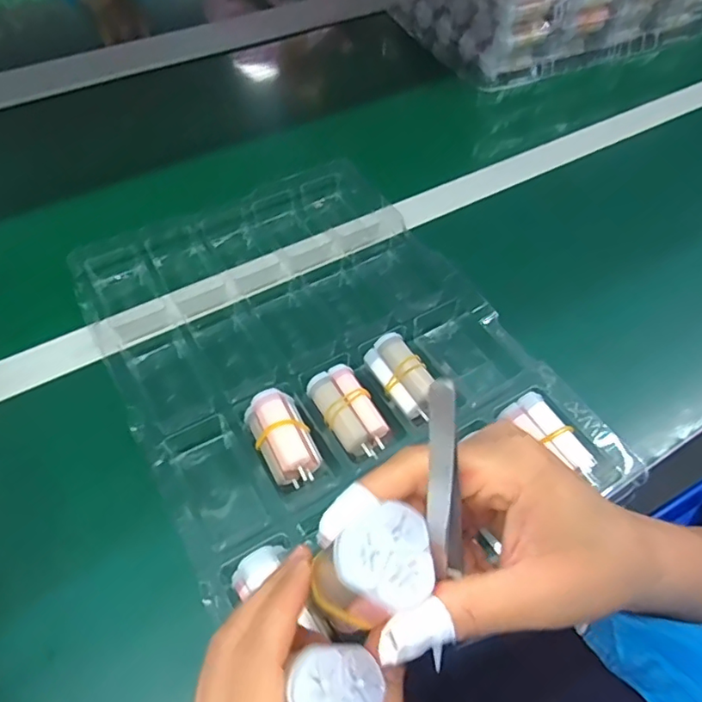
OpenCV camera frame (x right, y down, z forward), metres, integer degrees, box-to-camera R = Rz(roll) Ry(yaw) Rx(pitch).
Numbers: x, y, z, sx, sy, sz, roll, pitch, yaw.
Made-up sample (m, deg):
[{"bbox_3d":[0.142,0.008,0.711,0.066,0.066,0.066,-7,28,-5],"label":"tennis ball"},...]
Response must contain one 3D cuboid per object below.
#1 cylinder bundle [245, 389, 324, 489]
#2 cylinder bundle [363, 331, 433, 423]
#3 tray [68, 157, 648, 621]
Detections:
[{"bbox_3d":[-0.046,0.062,0.376,0.037,0.037,0.064,-23,56,-20],"label":"cylinder bundle"},{"bbox_3d":[0.039,0.019,0.404,0.030,0.025,0.065,-23,56,-21],"label":"cylinder bundle"},{"bbox_3d":[-0.031,-0.001,0.431,0.287,0.046,0.379,-22,56,-20],"label":"tray"}]

